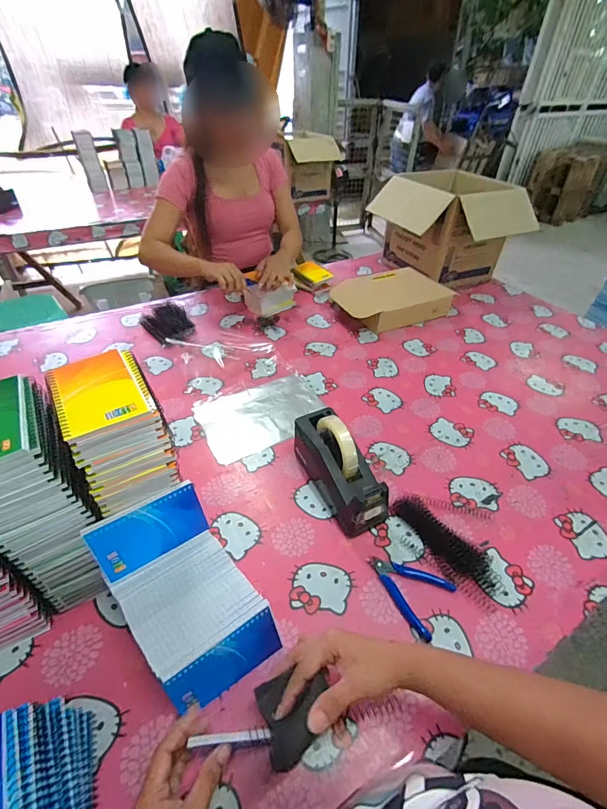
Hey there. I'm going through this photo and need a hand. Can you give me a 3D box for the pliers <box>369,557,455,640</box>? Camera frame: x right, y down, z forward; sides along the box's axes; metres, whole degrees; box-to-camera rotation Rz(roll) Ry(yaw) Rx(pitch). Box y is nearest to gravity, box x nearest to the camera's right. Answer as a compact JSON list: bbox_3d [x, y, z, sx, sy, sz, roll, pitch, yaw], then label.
[{"bbox_3d":[0.144,0.260,0.522,0.113,0.007,0.083,27,48,26],"label":"pliers"}]

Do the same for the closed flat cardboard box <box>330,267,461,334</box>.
[{"bbox_3d":[0.265,-0.322,1.102,0.333,0.099,0.209,-22,47,-24],"label":"closed flat cardboard box"}]

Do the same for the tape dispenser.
[{"bbox_3d":[0.059,0.097,0.612,0.077,0.128,0.203,-19,45,-21],"label":"tape dispenser"}]

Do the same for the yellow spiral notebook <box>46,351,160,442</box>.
[{"bbox_3d":[-0.227,-0.016,0.410,0.095,0.014,0.127,-25,48,-26],"label":"yellow spiral notebook"}]

